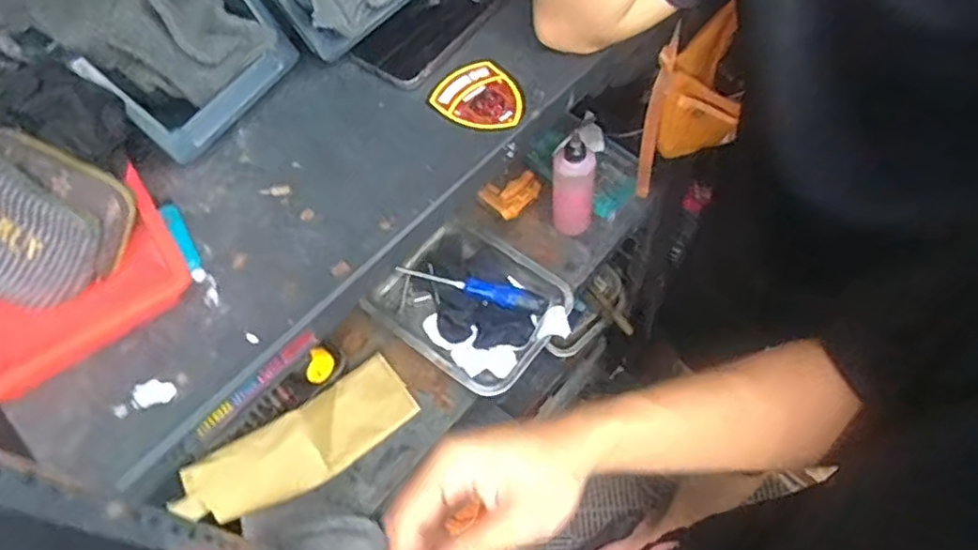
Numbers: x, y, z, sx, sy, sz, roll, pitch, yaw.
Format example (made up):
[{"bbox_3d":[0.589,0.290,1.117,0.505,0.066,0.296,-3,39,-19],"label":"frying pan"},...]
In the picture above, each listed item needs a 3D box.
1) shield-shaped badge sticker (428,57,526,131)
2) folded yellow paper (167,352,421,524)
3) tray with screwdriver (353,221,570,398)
[{"bbox_3d":[-0.005,-0.148,0.563,0.077,0.004,0.067,37,69,21],"label":"shield-shaped badge sticker"},{"bbox_3d":[-0.223,0.204,0.803,0.279,0.025,0.092,-31,85,-20],"label":"folded yellow paper"},{"bbox_3d":[-0.025,0.034,0.883,0.250,0.028,0.186,33,68,19],"label":"tray with screwdriver"}]

